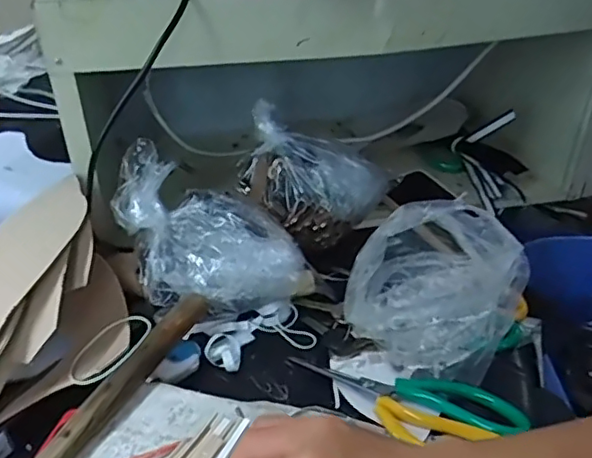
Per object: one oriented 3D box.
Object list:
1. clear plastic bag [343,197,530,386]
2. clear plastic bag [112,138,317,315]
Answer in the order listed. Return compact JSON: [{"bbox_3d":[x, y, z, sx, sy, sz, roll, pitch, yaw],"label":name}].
[{"bbox_3d":[0.110,0.050,0.474,0.102,0.137,0.112,-26,41,-35],"label":"clear plastic bag"},{"bbox_3d":[-0.070,0.005,0.534,0.181,0.128,0.100,9,33,13],"label":"clear plastic bag"}]

